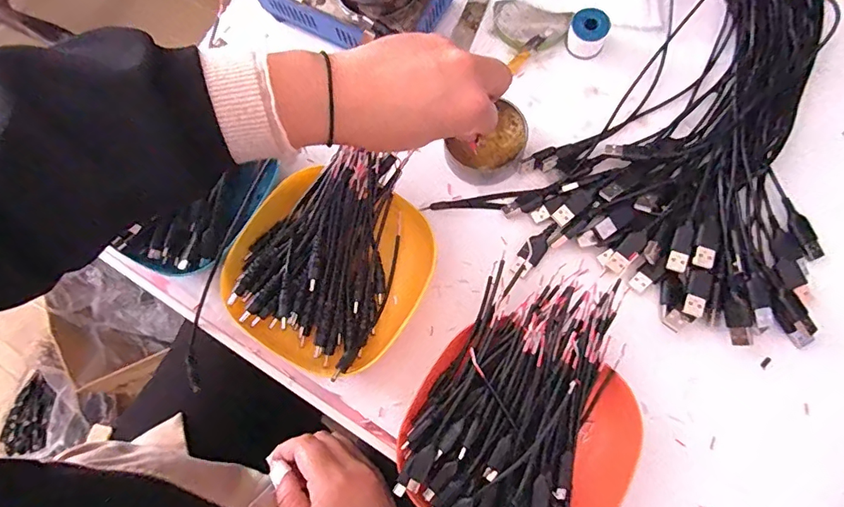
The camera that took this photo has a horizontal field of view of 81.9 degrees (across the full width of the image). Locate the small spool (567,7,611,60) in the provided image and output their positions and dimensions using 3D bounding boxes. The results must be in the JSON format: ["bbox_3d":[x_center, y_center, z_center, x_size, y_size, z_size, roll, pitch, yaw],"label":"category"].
[{"bbox_3d":[0.136,-0.181,0.397,0.030,0.024,0.025,24,80,11],"label":"small spool"}]

